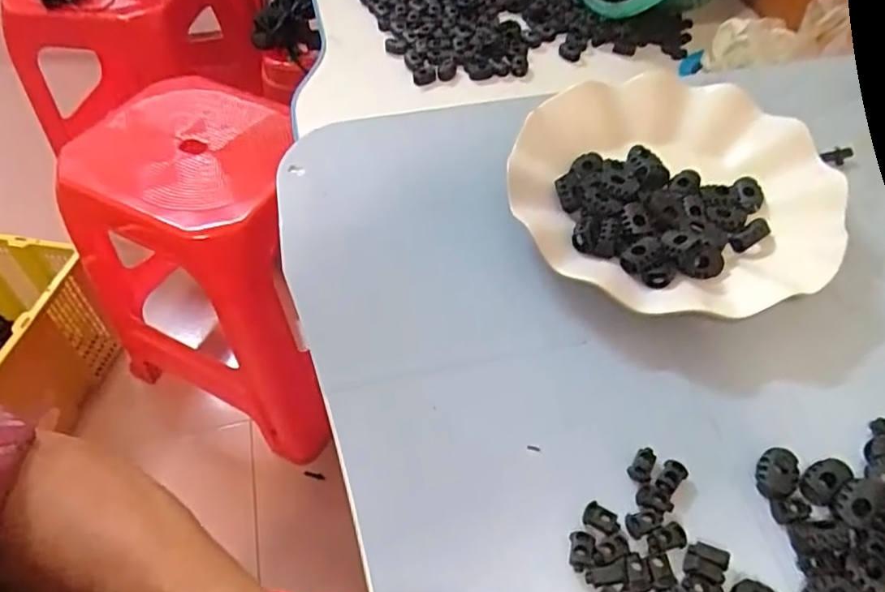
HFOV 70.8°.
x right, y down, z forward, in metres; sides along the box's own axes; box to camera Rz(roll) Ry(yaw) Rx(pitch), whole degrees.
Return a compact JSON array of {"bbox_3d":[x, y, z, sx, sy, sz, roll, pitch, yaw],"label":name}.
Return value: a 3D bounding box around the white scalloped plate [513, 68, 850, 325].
[{"bbox_3d":[0.131,-0.060,0.352,0.173,0.030,0.164,-1,52,1],"label":"white scalloped plate"}]

